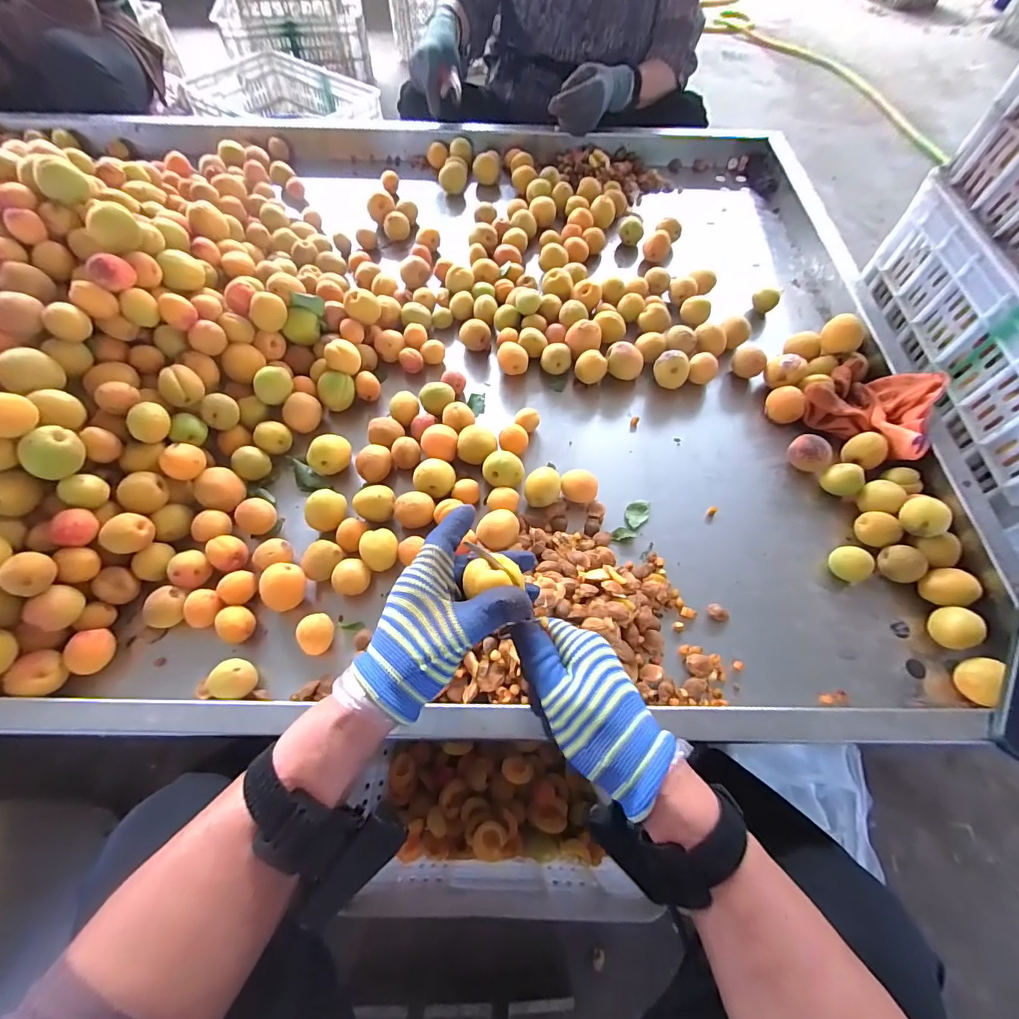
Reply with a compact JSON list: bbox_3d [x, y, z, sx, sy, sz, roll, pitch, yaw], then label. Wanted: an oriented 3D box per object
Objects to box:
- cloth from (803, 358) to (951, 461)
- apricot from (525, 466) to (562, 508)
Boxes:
[{"bbox_3d":[0.452,-0.128,0.554,0.107,0.066,0.138,-37,68,-19],"label":"cloth"},{"bbox_3d":[0.038,-0.023,0.518,0.039,0.041,0.039,0,62,-1],"label":"apricot"}]

